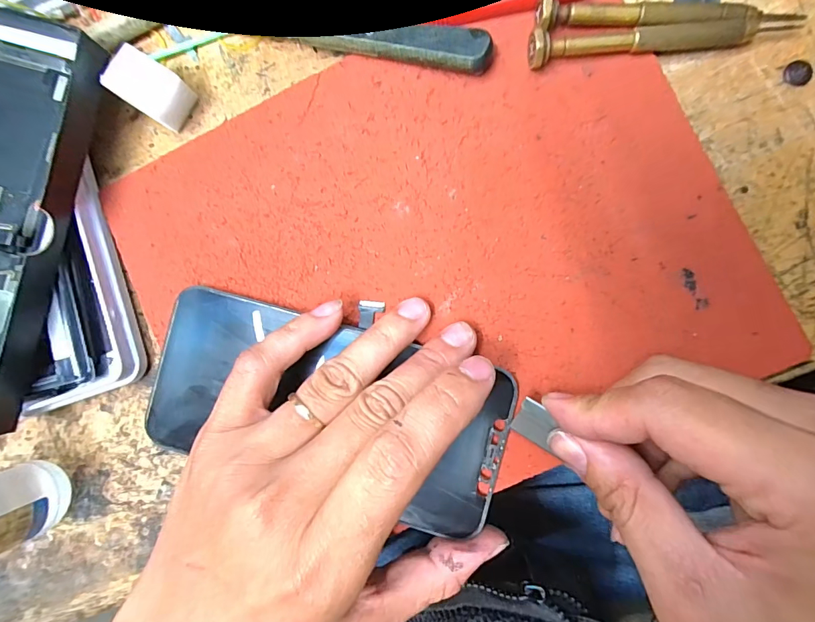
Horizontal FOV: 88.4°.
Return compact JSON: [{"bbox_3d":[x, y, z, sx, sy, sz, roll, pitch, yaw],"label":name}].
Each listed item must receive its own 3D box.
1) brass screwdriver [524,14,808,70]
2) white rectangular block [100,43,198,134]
[{"bbox_3d":[0.106,-0.113,0.173,0.112,0.014,0.011,-4,88,5],"label":"brass screwdriver"},{"bbox_3d":[-0.114,-0.099,0.189,0.025,0.028,0.021,33,92,5],"label":"white rectangular block"}]

